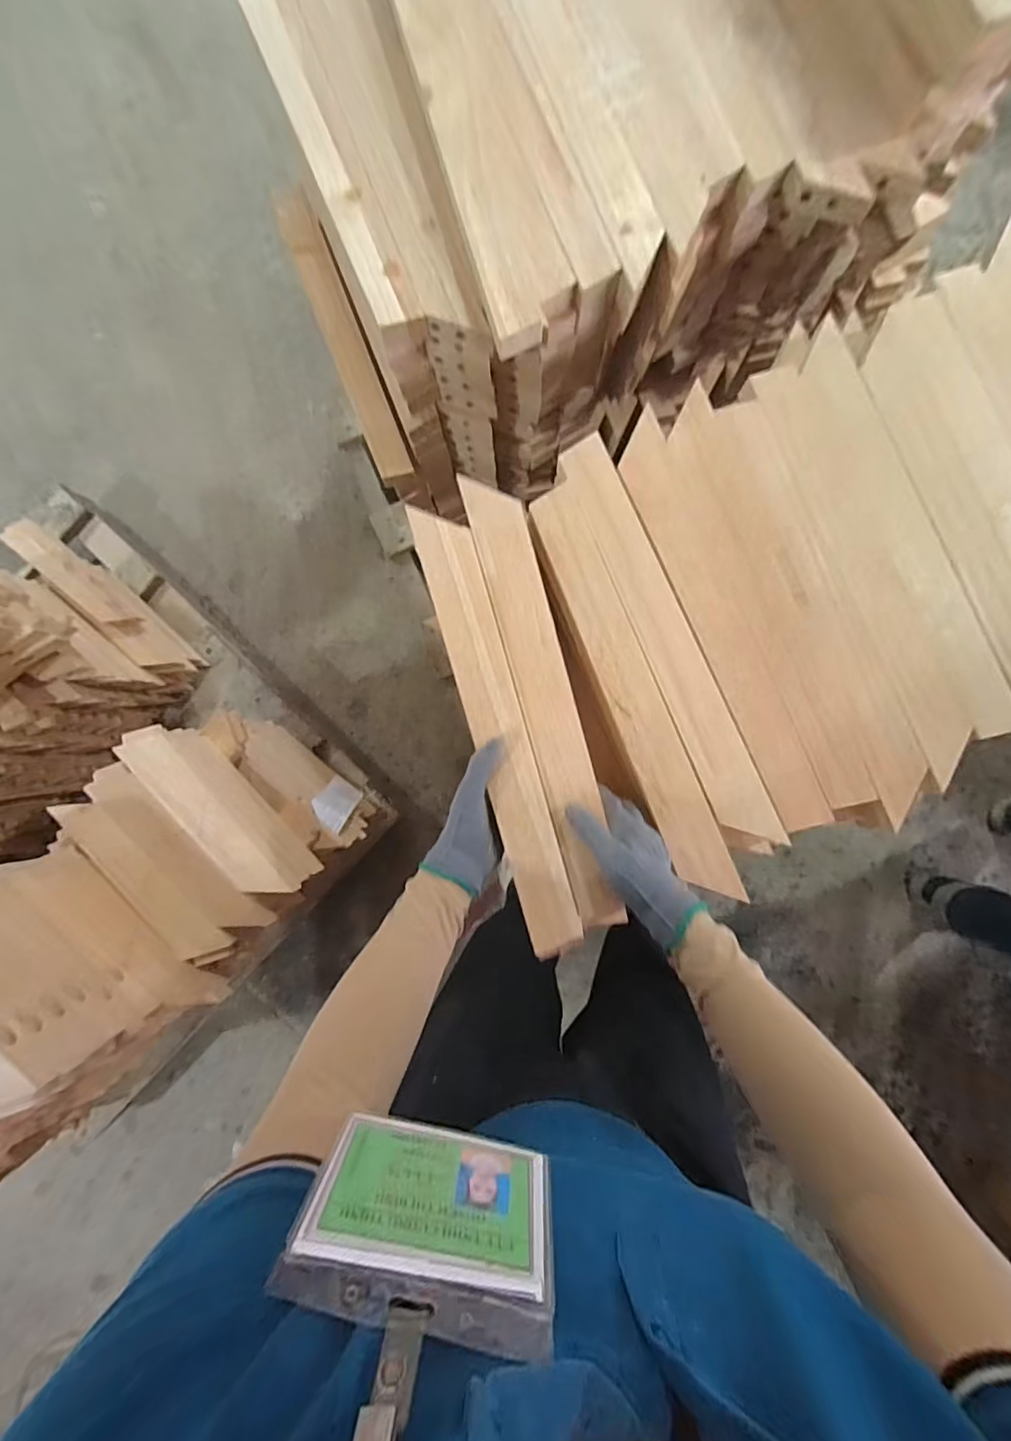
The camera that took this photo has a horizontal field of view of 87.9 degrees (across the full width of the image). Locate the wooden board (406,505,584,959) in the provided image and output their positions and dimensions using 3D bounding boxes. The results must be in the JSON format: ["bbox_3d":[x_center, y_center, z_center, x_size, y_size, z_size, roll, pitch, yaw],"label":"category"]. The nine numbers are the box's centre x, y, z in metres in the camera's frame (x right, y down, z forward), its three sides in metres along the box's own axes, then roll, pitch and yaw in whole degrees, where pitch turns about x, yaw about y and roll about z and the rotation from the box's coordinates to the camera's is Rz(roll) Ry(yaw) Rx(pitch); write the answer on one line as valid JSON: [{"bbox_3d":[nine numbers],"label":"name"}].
[{"bbox_3d":[-0.007,0.002,0.504,0.052,0.011,0.431,-16,85,1],"label":"wooden board"}]

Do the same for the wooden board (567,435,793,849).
[{"bbox_3d":[0.163,-0.078,0.511,0.064,0.012,0.425,-24,87,1],"label":"wooden board"}]

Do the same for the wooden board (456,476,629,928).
[{"bbox_3d":[0.040,-0.022,0.515,0.058,0.028,0.446,-14,85,1],"label":"wooden board"}]

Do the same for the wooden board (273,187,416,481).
[{"bbox_3d":[-0.233,-0.558,0.750,0.051,0.030,0.448,-22,88,1],"label":"wooden board"}]

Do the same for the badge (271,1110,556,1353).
[{"bbox_3d":[-0.030,0.203,0.217,0.098,0.081,0.010,8,89,2],"label":"badge"}]

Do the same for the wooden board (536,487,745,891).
[{"bbox_3d":[0.122,-0.027,0.512,0.054,0.012,0.416,-23,87,1],"label":"wooden board"}]

